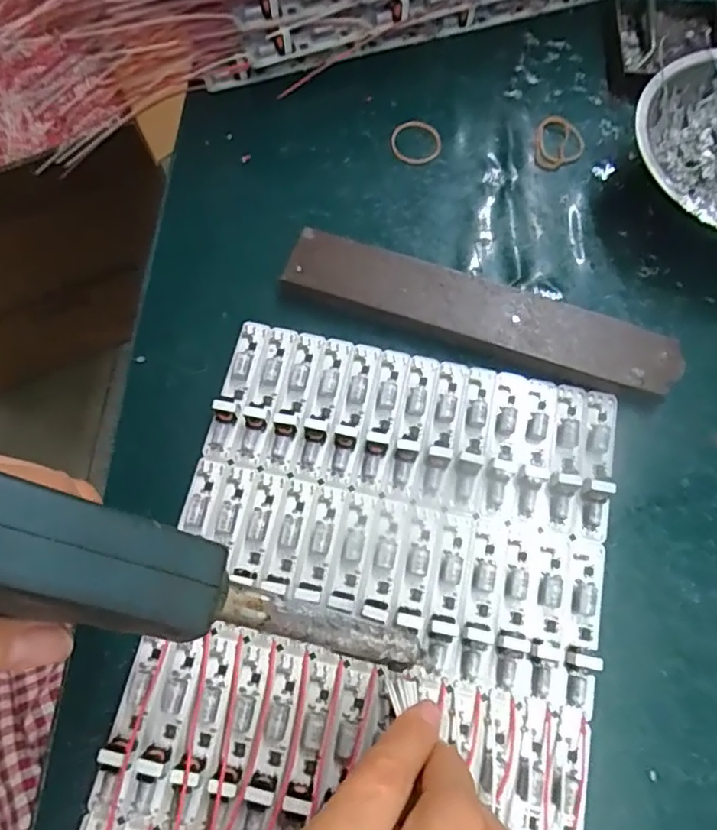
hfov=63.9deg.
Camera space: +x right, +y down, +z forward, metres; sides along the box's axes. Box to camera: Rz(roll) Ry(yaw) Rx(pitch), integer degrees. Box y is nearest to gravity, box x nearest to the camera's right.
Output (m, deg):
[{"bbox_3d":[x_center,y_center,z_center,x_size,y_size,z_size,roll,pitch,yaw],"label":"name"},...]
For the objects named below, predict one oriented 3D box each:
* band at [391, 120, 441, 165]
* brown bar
[{"bbox_3d":[0.033,-0.158,0.332,0.029,0.004,0.028,0,71,0],"label":"band"},{"bbox_3d":[0.060,-0.051,0.291,0.193,0.016,0.034,19,72,7],"label":"brown bar"}]

